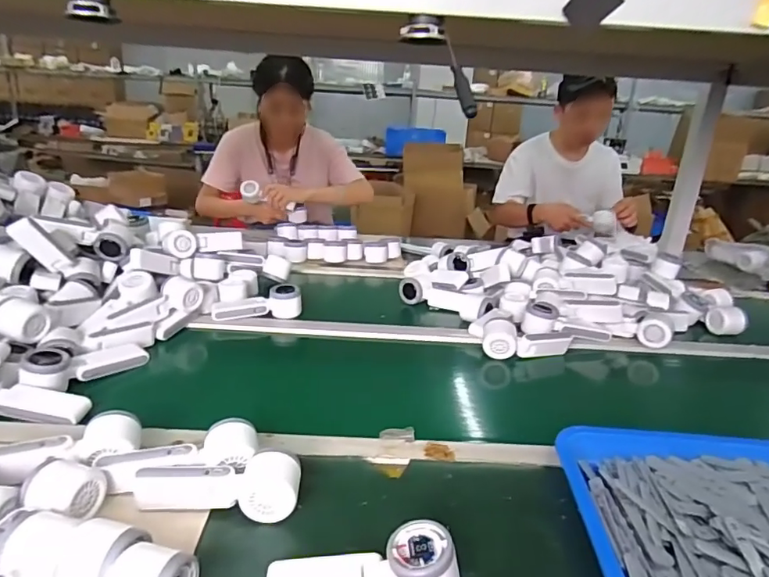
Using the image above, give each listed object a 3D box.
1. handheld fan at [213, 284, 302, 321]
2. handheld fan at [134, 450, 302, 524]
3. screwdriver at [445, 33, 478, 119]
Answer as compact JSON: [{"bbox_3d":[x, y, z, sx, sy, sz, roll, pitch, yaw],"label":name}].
[{"bbox_3d":[-0.243,0.027,0.975,0.165,0.049,0.056,-5,22,-21],"label":"handheld fan"},{"bbox_3d":[-0.172,0.207,0.539,0.165,0.054,0.059,5,20,5],"label":"handheld fan"},{"bbox_3d":[0.072,-0.207,0.493,0.014,0.095,0.011,-6,-17,-24],"label":"screwdriver"}]

